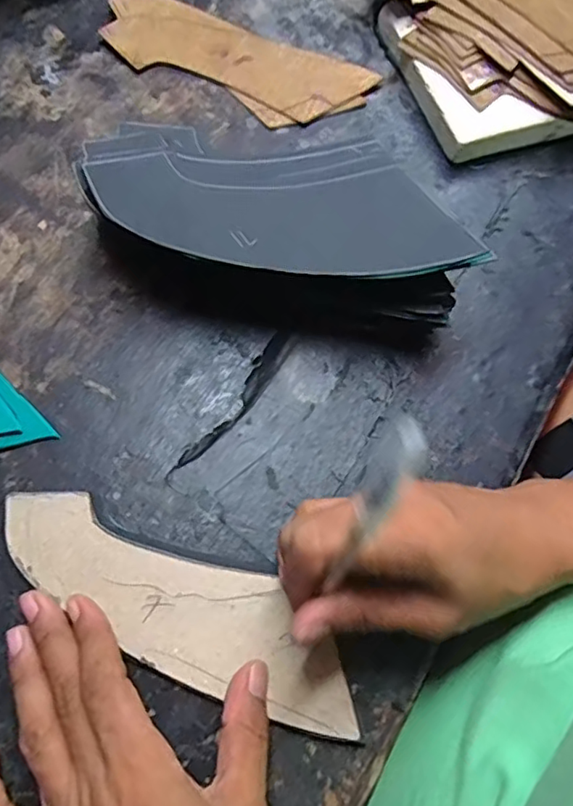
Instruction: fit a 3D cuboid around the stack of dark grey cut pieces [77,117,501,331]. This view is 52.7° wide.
[{"bbox_3d":[-0.005,-0.097,0.318,0.189,0.064,0.107,5,70,-1],"label":"stack of dark grey cut pieces"}]

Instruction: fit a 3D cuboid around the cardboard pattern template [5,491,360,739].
[{"bbox_3d":[-0.051,0.095,0.273,0.182,0.005,0.054,27,71,7],"label":"cardboard pattern template"}]

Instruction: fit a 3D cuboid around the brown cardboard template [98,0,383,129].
[{"bbox_3d":[-0.037,-0.236,0.399,0.184,0.006,0.067,26,73,6],"label":"brown cardboard template"}]

